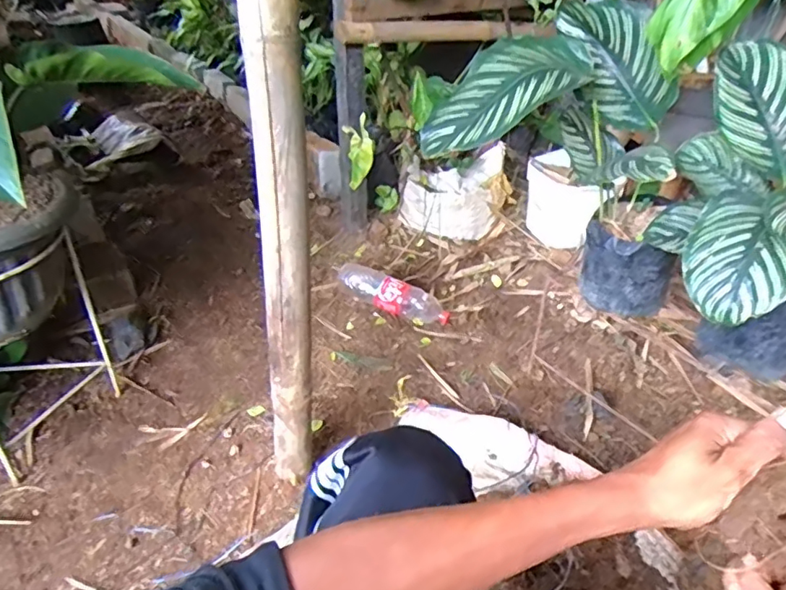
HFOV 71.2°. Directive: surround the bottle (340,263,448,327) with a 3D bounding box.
[{"bbox_3d":[-0.006,-0.002,1.464,0.327,0.072,0.089,16,40,14],"label":"bottle"}]

